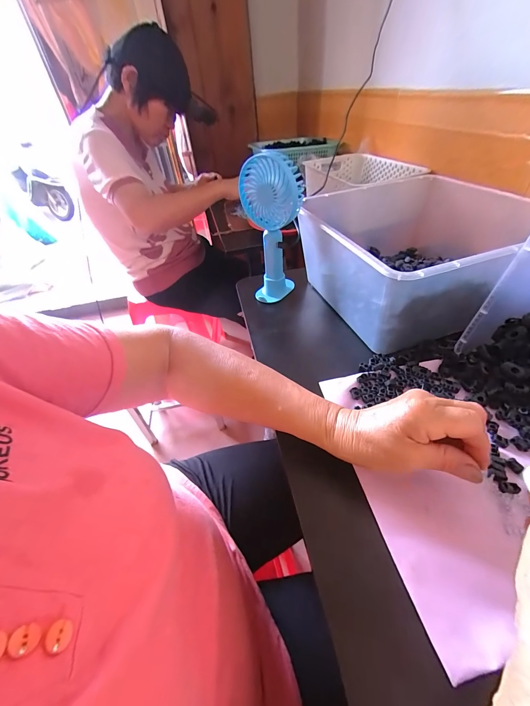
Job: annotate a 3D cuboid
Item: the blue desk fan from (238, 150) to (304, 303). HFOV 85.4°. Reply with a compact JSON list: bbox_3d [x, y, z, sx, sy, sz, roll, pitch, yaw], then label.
[{"bbox_3d":[0.013,-0.192,0.472,0.093,0.223,0.064,-2,43,4],"label":"blue desk fan"}]

